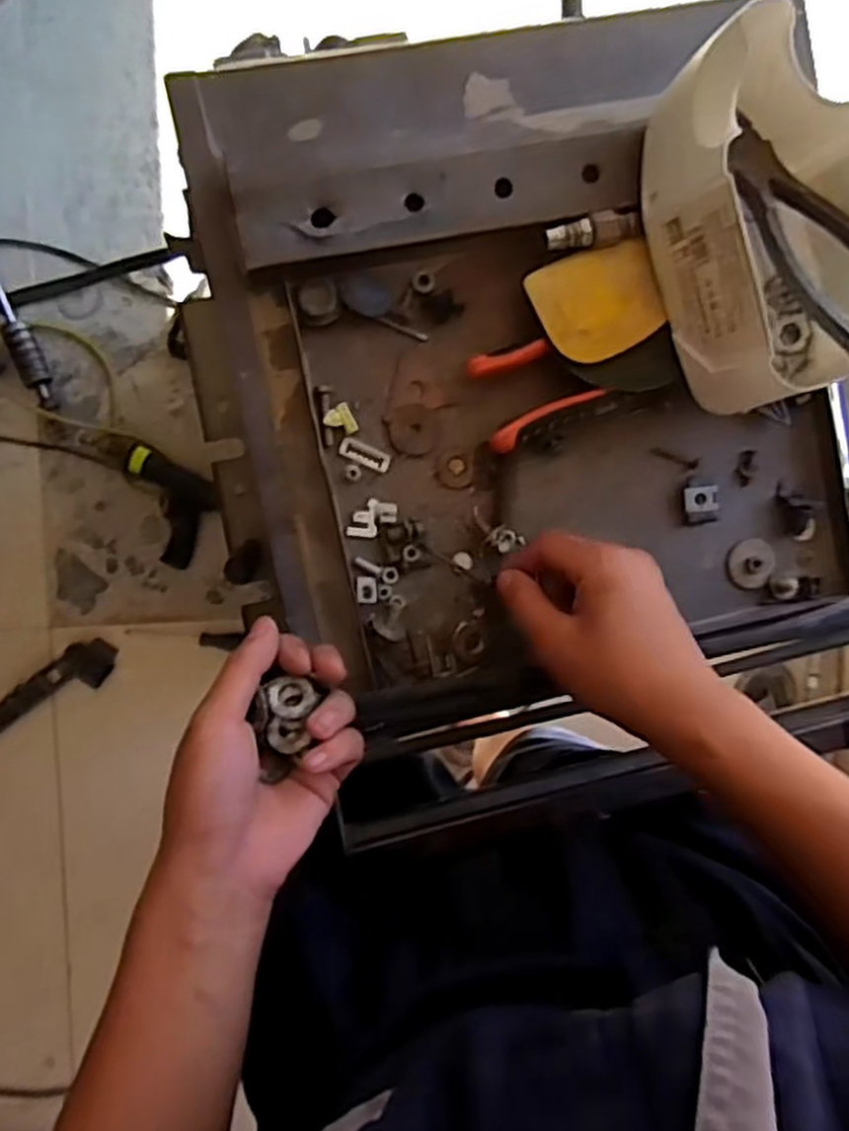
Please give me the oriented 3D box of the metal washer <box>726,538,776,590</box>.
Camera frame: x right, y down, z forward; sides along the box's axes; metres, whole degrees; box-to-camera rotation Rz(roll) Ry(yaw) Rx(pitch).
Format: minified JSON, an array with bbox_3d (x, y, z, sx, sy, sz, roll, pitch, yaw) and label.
[{"bbox_3d":[0.202,-0.002,0.488,0.029,0.006,0.032,28,88,-8],"label":"metal washer"}]

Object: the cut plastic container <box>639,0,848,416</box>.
[{"bbox_3d":[0.176,-0.173,0.408,0.096,0.081,0.169,-18,94,-6],"label":"cut plastic container"}]

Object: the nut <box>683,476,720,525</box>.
[{"bbox_3d":[0.169,-0.040,0.484,0.023,0.008,0.029,-7,93,-7],"label":"nut"}]

